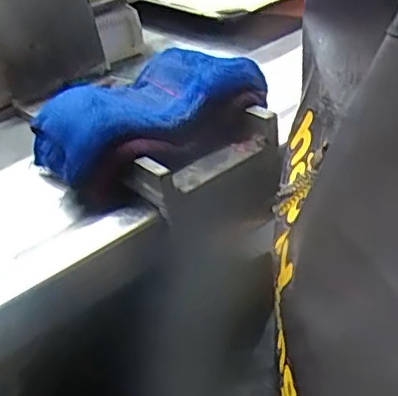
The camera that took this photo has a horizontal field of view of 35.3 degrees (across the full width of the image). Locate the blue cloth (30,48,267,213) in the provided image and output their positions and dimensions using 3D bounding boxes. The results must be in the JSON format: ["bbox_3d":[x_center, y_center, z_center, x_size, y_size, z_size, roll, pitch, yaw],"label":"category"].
[{"bbox_3d":[-0.033,-0.057,0.467,0.160,0.056,0.102,-23,40,-19],"label":"blue cloth"}]

